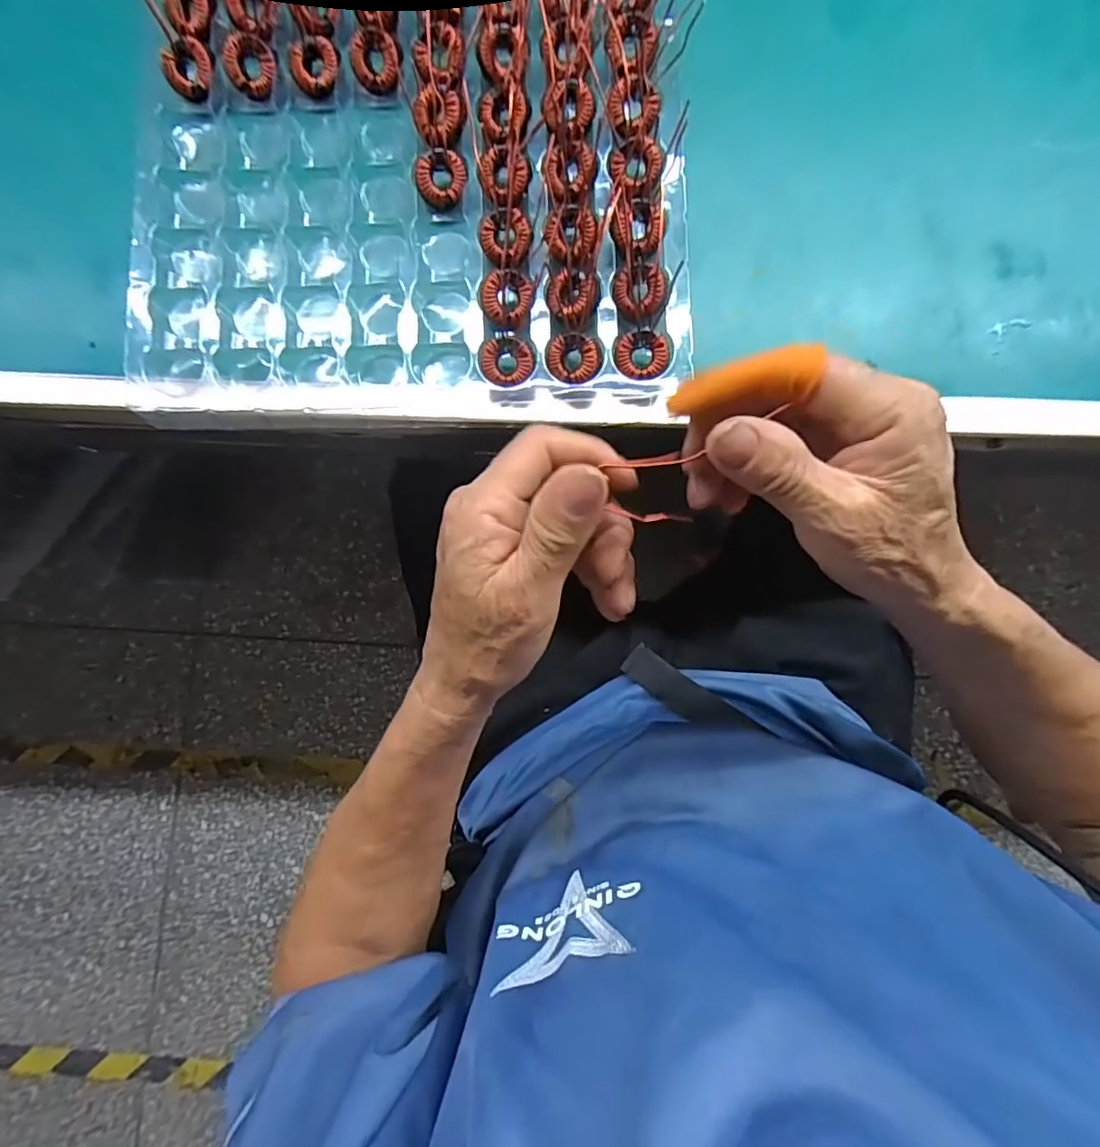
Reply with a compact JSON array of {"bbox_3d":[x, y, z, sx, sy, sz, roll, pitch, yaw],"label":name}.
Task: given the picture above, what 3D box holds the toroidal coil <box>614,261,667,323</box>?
[{"bbox_3d":[0.045,-0.142,0.278,0.027,0.011,0.024,32,88,3],"label":"toroidal coil"}]

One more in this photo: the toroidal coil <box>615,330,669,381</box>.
[{"bbox_3d":[0.046,-0.109,0.275,0.025,0.009,0.021,-10,86,1],"label":"toroidal coil"}]

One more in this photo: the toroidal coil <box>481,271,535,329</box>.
[{"bbox_3d":[-0.022,-0.141,0.284,0.026,0.007,0.028,0,86,2],"label":"toroidal coil"}]

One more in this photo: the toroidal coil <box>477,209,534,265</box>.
[{"bbox_3d":[-0.022,-0.175,0.286,0.026,0.010,0.025,0,86,2],"label":"toroidal coil"}]

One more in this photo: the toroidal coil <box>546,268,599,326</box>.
[{"bbox_3d":[0.012,-0.142,0.285,0.027,0.008,0.030,4,86,2],"label":"toroidal coil"}]

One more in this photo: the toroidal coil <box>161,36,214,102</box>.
[{"bbox_3d":[-0.195,-0.274,0.301,0.026,0.014,0.027,0,86,2],"label":"toroidal coil"}]

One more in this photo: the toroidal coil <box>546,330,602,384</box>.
[{"bbox_3d":[0.012,-0.109,0.279,0.026,0.012,0.026,0,86,2],"label":"toroidal coil"}]

